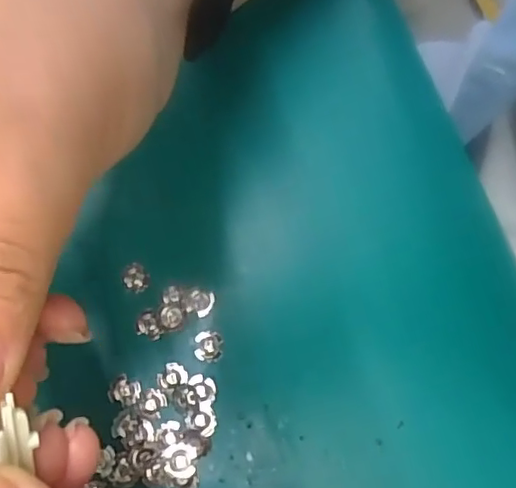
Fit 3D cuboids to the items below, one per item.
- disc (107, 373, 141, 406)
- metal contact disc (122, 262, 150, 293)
[{"bbox_3d":[-0.046,0.051,0.199,0.010,0.004,0.010,0,75,1],"label":"disc"},{"bbox_3d":[-0.044,0.013,0.209,0.010,0.004,0.010,0,75,1],"label":"metal contact disc"}]

